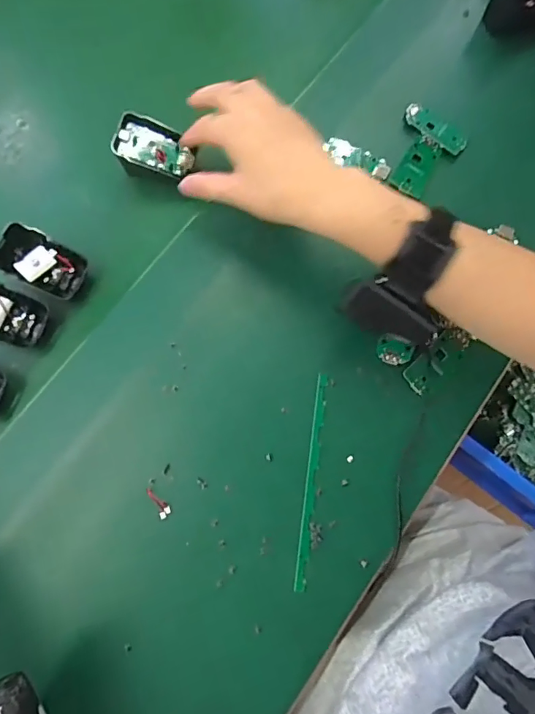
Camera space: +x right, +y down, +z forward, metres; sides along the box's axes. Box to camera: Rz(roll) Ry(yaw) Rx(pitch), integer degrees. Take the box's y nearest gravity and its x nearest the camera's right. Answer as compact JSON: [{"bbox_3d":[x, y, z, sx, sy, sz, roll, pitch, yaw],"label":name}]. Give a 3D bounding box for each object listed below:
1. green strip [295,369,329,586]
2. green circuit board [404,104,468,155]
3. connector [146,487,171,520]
[{"bbox_3d":[0.036,0.095,0.364,0.008,0.004,0.164,8,79,-1],"label":"green strip"},{"bbox_3d":[0.158,-0.215,0.433,0.064,0.005,0.024,40,78,6],"label":"green circuit board"},{"bbox_3d":[-0.084,0.112,0.353,0.010,0.006,0.026,-35,93,-7],"label":"connector"}]

